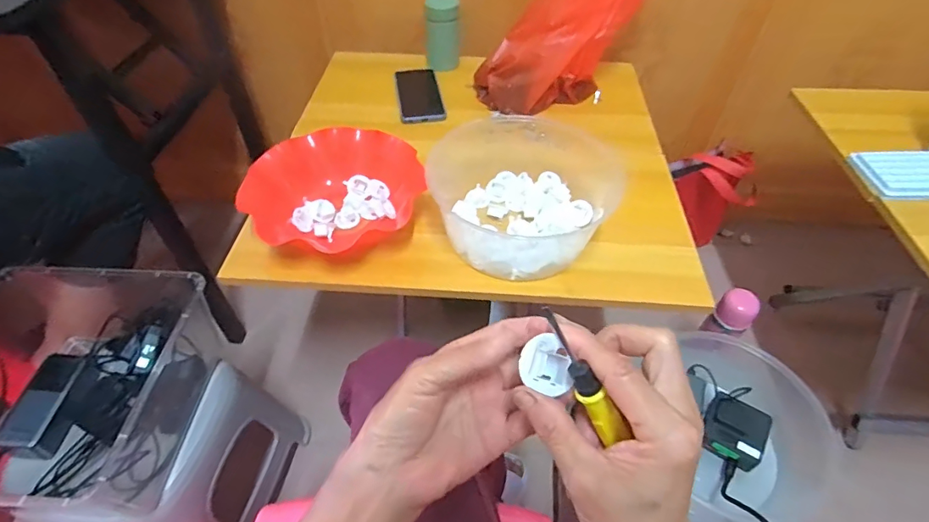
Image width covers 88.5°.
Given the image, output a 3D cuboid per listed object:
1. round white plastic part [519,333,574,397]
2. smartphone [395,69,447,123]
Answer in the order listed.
[{"bbox_3d":[0.043,0.058,0.259,0.026,0.012,0.030,-21,92,-10],"label":"round white plastic part"},{"bbox_3d":[-0.081,-0.295,0.843,0.075,0.008,0.152,-5,53,-10],"label":"smartphone"}]

